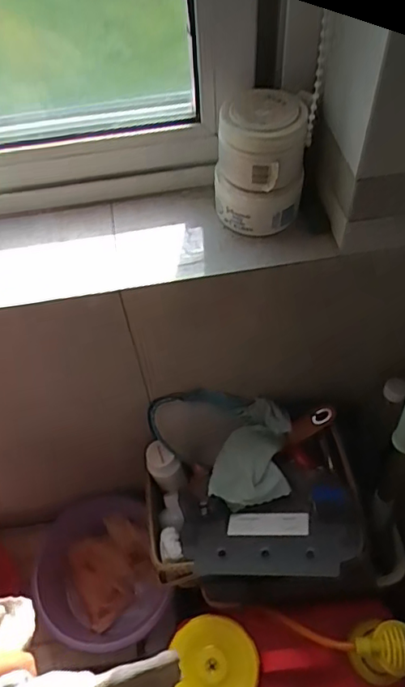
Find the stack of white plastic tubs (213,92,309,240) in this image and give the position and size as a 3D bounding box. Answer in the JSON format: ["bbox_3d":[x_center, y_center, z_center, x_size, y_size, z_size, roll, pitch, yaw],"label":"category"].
[{"bbox_3d":[0.061,-0.198,0.578,0.096,0.115,0.104,4,56,6],"label":"stack of white plastic tubs"}]

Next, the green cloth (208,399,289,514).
[{"bbox_3d":[0.078,0.163,0.775,0.108,0.062,0.145,13,58,12],"label":"green cloth"}]

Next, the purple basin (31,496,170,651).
[{"bbox_3d":[-0.193,0.418,0.964,0.227,0.068,0.248,-2,56,2],"label":"purple basin"}]

